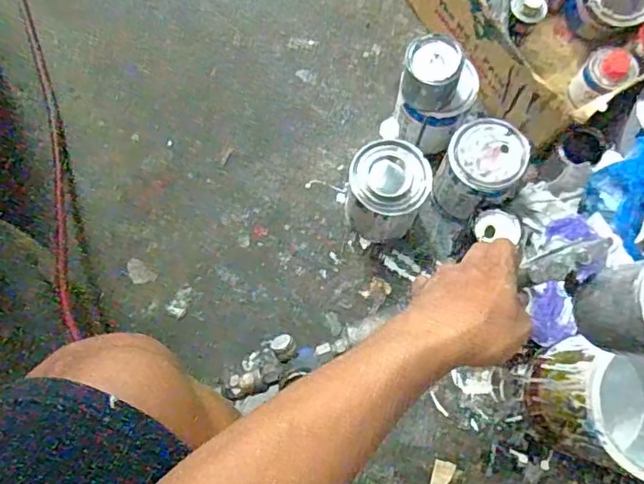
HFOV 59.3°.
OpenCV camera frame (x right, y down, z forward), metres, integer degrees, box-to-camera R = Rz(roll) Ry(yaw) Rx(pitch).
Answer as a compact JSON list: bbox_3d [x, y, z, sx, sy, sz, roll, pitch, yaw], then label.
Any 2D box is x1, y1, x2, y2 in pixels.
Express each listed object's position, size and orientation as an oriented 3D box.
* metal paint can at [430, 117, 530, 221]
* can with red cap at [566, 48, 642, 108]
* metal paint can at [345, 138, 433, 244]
[{"bbox_3d":[0.218,-0.100,0.801,0.095,0.132,0.097,0,75,0],"label":"metal paint can"},{"bbox_3d":[0.428,-0.250,0.873,0.083,0.076,0.070,-31,77,-7],"label":"can with red cap"},{"bbox_3d":[0.089,-0.066,0.794,0.101,0.146,0.097,0,75,0],"label":"metal paint can"}]

